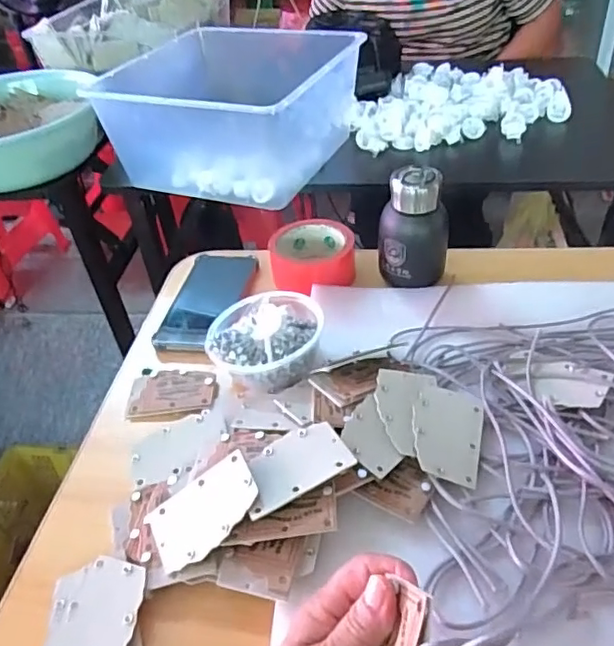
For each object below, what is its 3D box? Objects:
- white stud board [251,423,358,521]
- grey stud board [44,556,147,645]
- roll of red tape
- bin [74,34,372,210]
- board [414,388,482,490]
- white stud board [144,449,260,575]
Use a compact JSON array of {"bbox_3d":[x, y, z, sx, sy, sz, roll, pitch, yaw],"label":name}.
[{"bbox_3d":[-0.011,0.105,0.430,0.081,0.005,0.055,-23,37,-14],"label":"white stud board"},{"bbox_3d":[-0.147,0.201,0.385,0.066,0.011,0.086,4,44,10],"label":"grey stud board"},{"bbox_3d":[0.007,-0.079,0.676,0.098,0.044,0.091,-3,41,4],"label":"roll of red tape"},{"bbox_3d":[-0.098,-0.329,0.862,0.316,0.145,0.365,13,44,21],"label":"bin"},{"bbox_3d":[0.111,0.087,0.458,0.054,0.004,0.083,16,46,6],"label":"board"},{"bbox_3d":[-0.074,0.136,0.416,0.086,0.005,0.053,-41,49,-1],"label":"white stud board"}]

